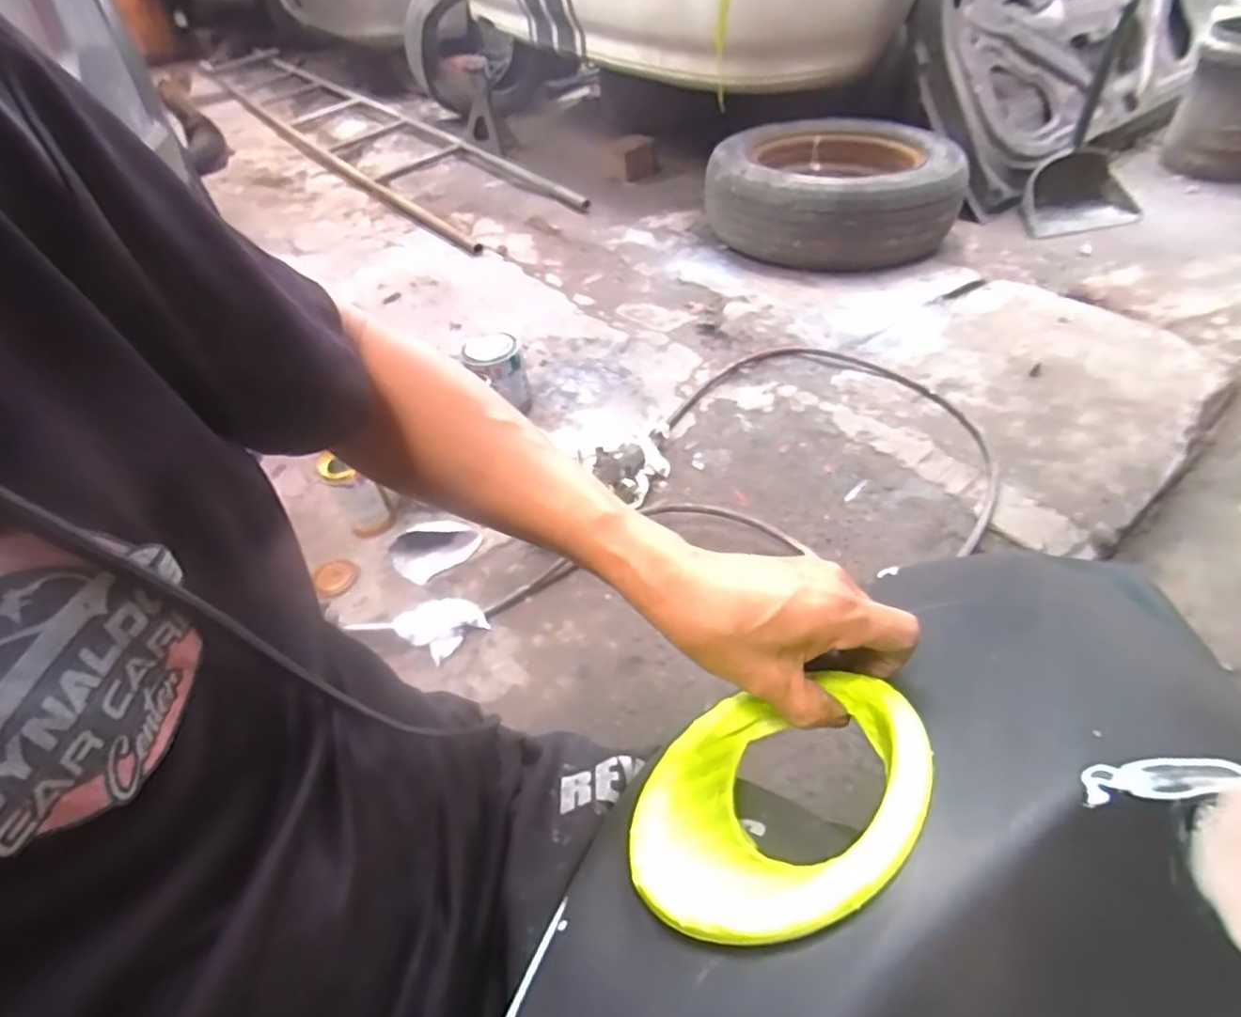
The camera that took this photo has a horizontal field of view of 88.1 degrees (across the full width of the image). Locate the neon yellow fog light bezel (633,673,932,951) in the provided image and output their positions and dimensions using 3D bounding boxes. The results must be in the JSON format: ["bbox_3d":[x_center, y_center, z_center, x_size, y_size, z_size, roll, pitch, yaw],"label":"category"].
[{"bbox_3d":[0.080,0.140,0.315,0.177,0.038,0.141,-27,12,-36],"label":"neon yellow fog light bezel"}]

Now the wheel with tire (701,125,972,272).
[{"bbox_3d":[0.495,-0.769,1.557,0.551,0.186,0.511,4,47,10],"label":"wheel with tire"}]

